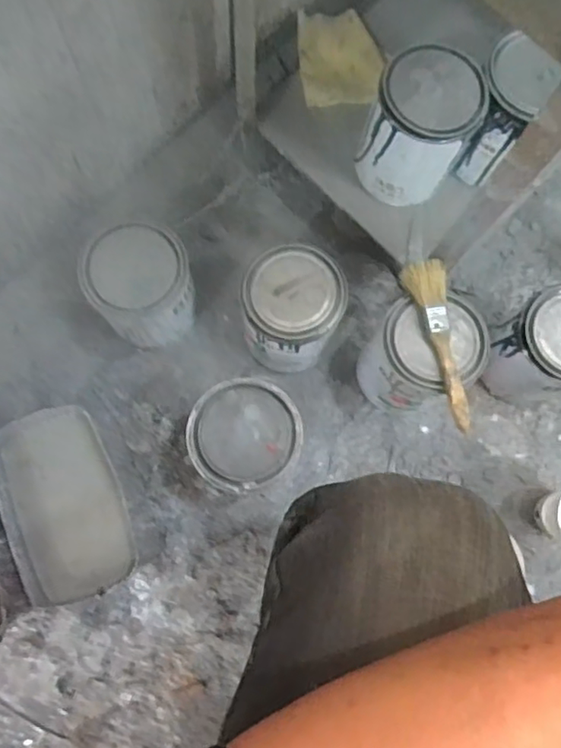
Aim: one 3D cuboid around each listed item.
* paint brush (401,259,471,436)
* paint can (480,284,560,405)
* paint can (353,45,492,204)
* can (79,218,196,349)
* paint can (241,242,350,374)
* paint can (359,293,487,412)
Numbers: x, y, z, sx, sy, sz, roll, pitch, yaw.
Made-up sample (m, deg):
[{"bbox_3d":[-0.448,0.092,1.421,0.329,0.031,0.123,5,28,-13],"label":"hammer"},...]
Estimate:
[{"bbox_3d":[0.149,-0.028,0.566,0.042,0.010,0.165,-6,78,-4],"label":"paint brush"},{"bbox_3d":[0.289,-0.026,0.654,0.097,0.140,0.099,0,79,-1],"label":"paint can"},{"bbox_3d":[0.144,-0.255,0.624,0.099,0.129,0.099,1,78,-3],"label":"paint can"},{"bbox_3d":[-0.146,-0.088,0.644,0.104,0.143,0.100,1,78,-3],"label":"can"},{"bbox_3d":[0.011,-0.065,0.650,0.101,0.140,0.104,1,78,-3],"label":"paint can"},{"bbox_3d":[0.152,-0.015,0.644,0.114,0.145,0.103,-19,80,-5],"label":"paint can"}]

